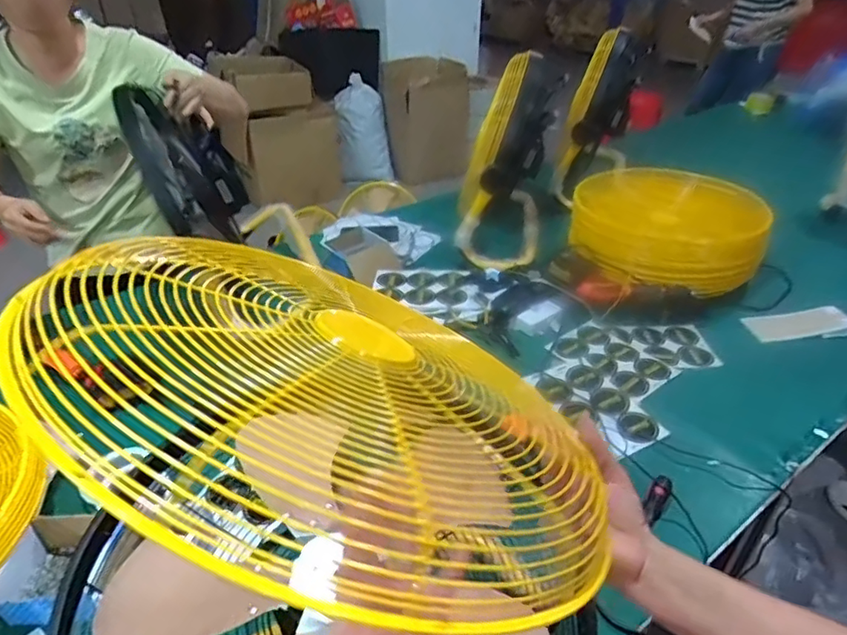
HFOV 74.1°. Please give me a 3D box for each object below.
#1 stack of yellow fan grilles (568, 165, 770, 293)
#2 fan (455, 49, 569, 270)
[{"bbox_3d":[0.569,-0.234,1.345,0.398,0.160,0.435,-11,36,-16],"label":"stack of yellow fan grilles"},{"bbox_3d":[0.216,-0.415,1.427,0.211,0.469,0.439,5,35,7],"label":"fan"}]

